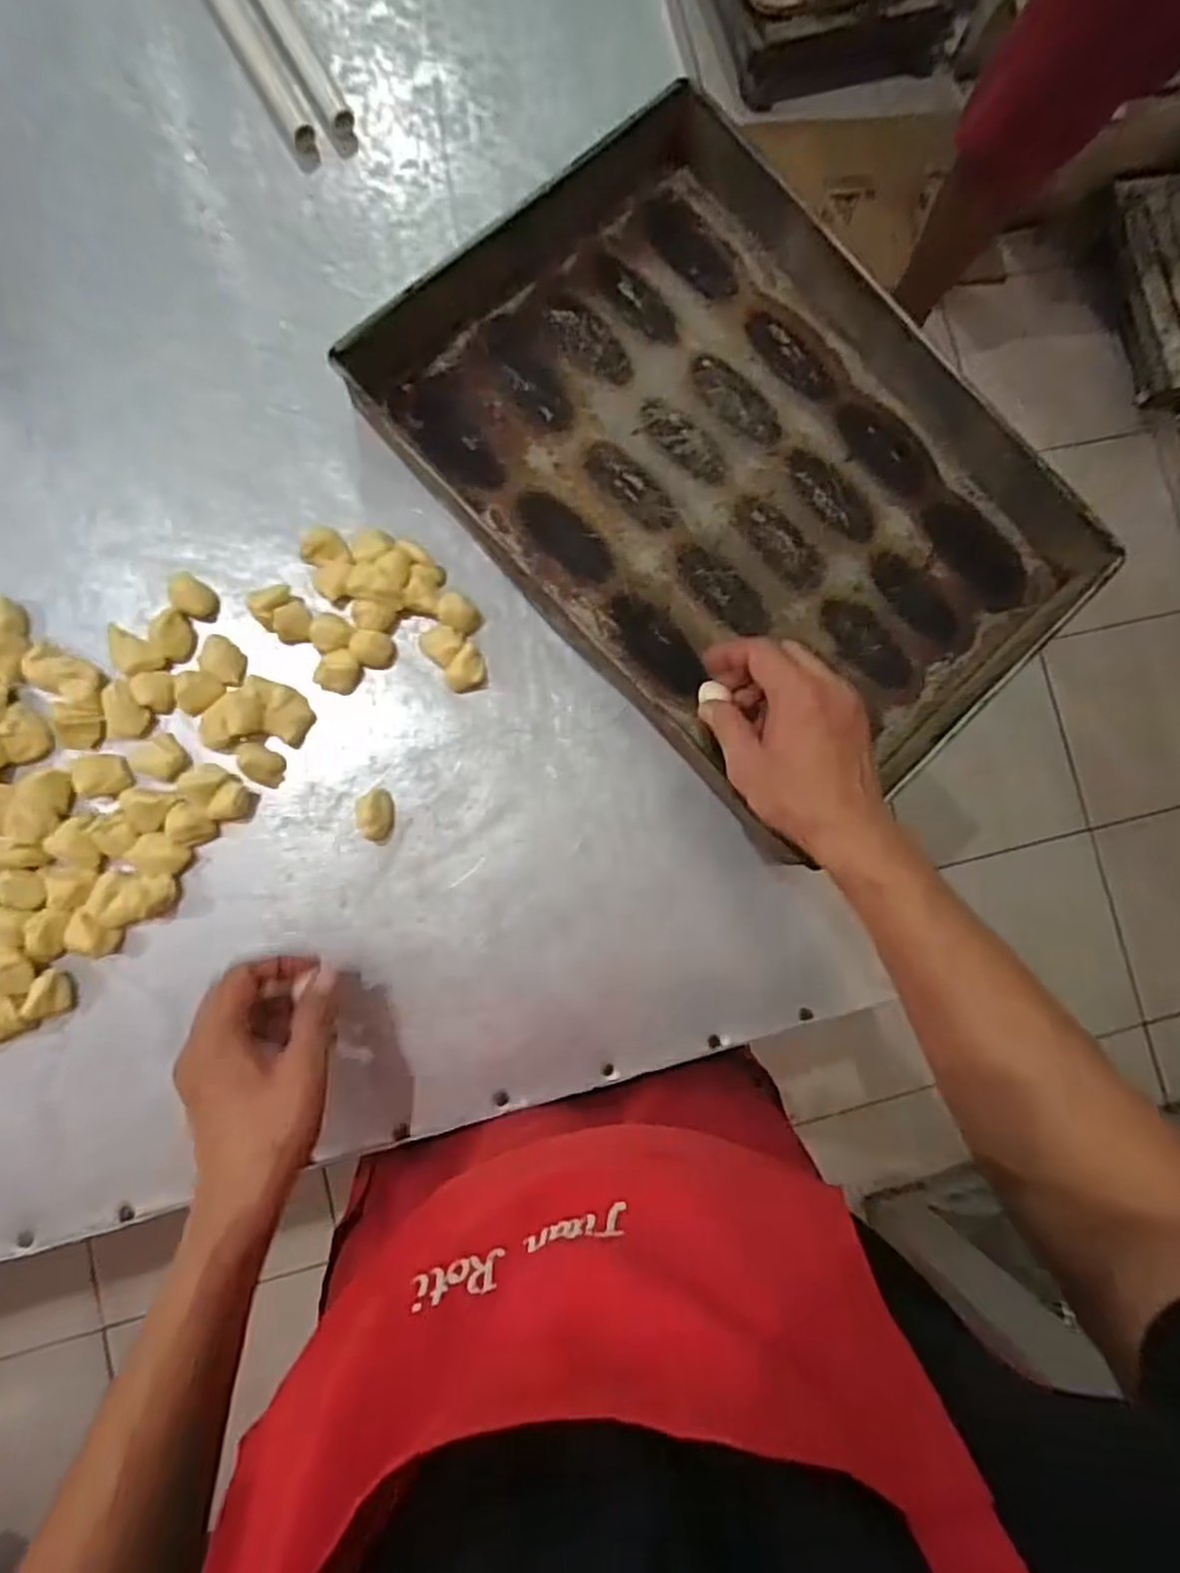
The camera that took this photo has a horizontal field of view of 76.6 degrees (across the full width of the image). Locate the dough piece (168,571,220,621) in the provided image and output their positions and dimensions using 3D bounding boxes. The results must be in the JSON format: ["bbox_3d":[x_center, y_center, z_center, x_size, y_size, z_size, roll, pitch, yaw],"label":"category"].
[{"bbox_3d":[-0.286,-0.136,0.540,0.031,0.020,0.026,43,82,0],"label":"dough piece"}]

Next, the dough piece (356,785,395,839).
[{"bbox_3d":[-0.156,0.021,0.546,0.025,0.021,0.037,-13,86,-7],"label":"dough piece"}]

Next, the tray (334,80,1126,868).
[{"bbox_3d":[0.123,-0.252,0.587,0.393,0.059,0.514,-41,90,-8],"label":"tray"}]

